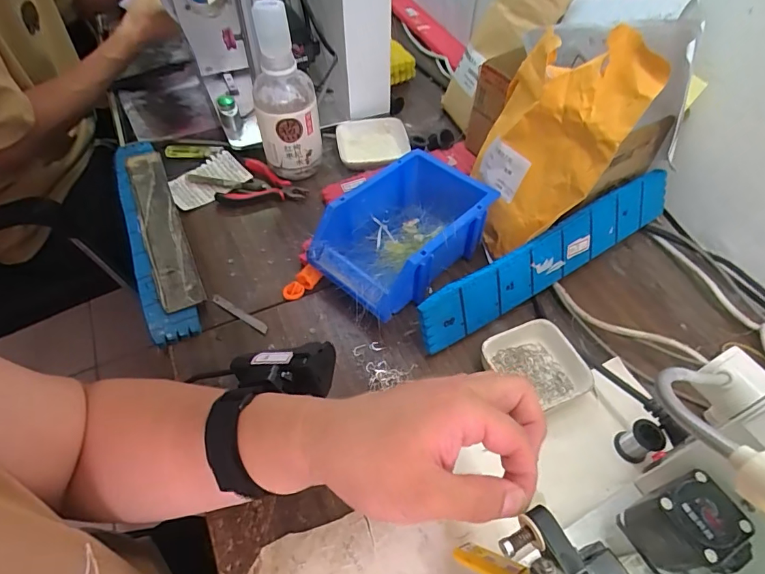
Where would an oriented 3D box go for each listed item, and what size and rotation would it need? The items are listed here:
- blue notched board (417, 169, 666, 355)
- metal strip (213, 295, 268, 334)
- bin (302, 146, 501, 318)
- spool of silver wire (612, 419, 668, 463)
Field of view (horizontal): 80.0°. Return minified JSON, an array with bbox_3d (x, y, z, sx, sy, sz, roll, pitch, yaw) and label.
[{"bbox_3d":[0.187,-0.032,0.493,0.348,0.069,0.030,-27,56,-19],"label":"blue notched board"},{"bbox_3d":[-0.152,0.028,0.487,0.080,0.004,0.009,29,58,21],"label":"metal strip"},{"bbox_3d":[0.021,-0.057,0.506,0.128,0.081,0.187,37,61,26],"label":"bin"},{"bbox_3d":[0.217,0.131,0.387,0.023,0.036,0.027,-16,53,-12],"label":"spool of silver wire"}]

